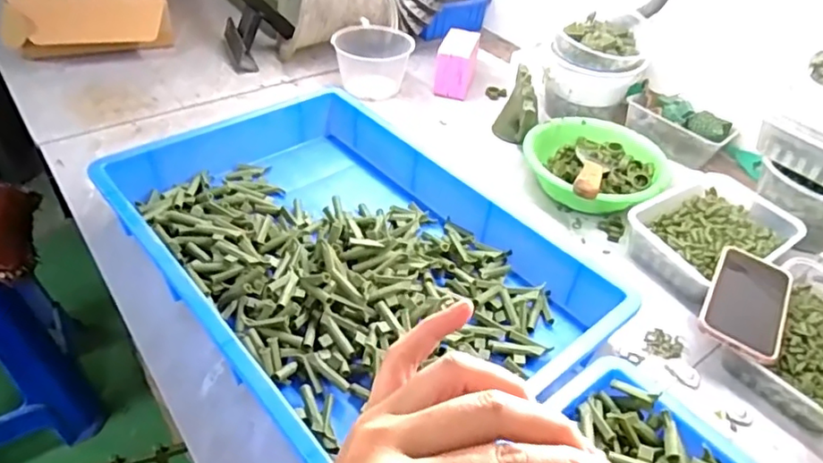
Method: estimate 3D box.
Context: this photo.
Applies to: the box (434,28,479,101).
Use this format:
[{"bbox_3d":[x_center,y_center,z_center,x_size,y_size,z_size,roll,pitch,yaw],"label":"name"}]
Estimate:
[{"bbox_3d":[0.083,-0.305,1.056,0.066,0.087,0.102,11,42,7],"label":"box"}]

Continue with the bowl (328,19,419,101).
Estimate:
[{"bbox_3d":[-0.073,-0.320,1.063,0.134,0.092,0.138,3,41,-3],"label":"bowl"}]

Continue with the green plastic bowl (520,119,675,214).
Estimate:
[{"bbox_3d":[0.268,-0.104,0.852,0.190,0.068,0.192,3,41,-3],"label":"green plastic bowl"}]

